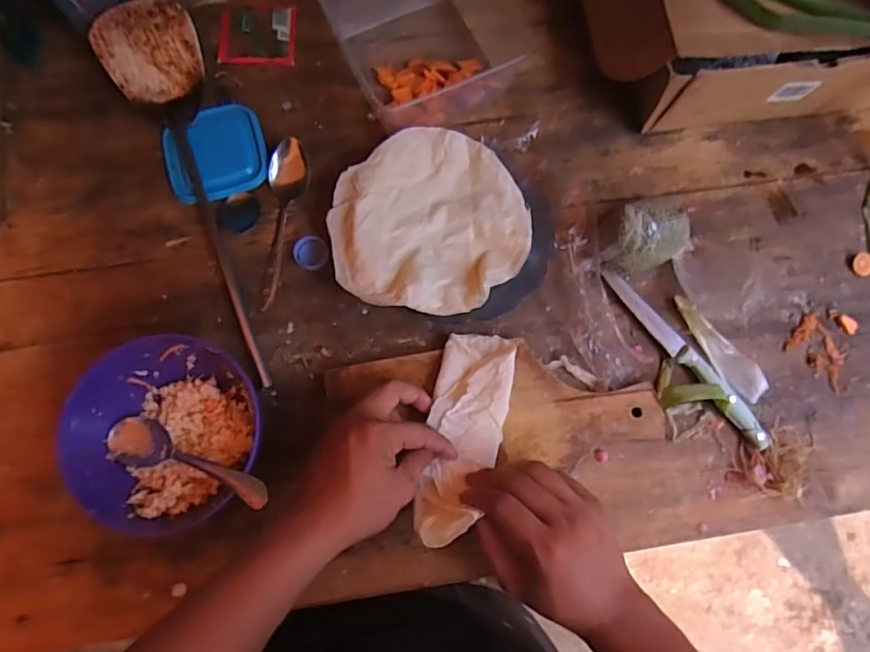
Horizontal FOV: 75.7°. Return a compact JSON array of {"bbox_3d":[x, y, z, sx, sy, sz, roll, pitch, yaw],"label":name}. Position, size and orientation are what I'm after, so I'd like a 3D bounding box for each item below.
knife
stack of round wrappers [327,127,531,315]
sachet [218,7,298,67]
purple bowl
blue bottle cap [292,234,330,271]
[{"bbox_3d":[0.238,0.026,0.529,0.022,0.015,0.209,-38,82,-8],"label":"knife"},{"bbox_3d":[-0.007,-0.095,0.537,0.189,0.043,0.177,-42,82,-8],"label":"stack of round wrappers"},{"bbox_3d":[-0.189,-0.313,0.600,0.078,0.008,0.070,-4,79,-2],"label":"sachet"},{"bbox_3d":[-0.219,0.086,0.474,0.140,0.081,0.147,0,79,-1],"label":"purple bowl"},{"bbox_3d":[-0.121,-0.072,0.549,0.034,0.008,0.032,0,79,-1],"label":"blue bottle cap"}]

